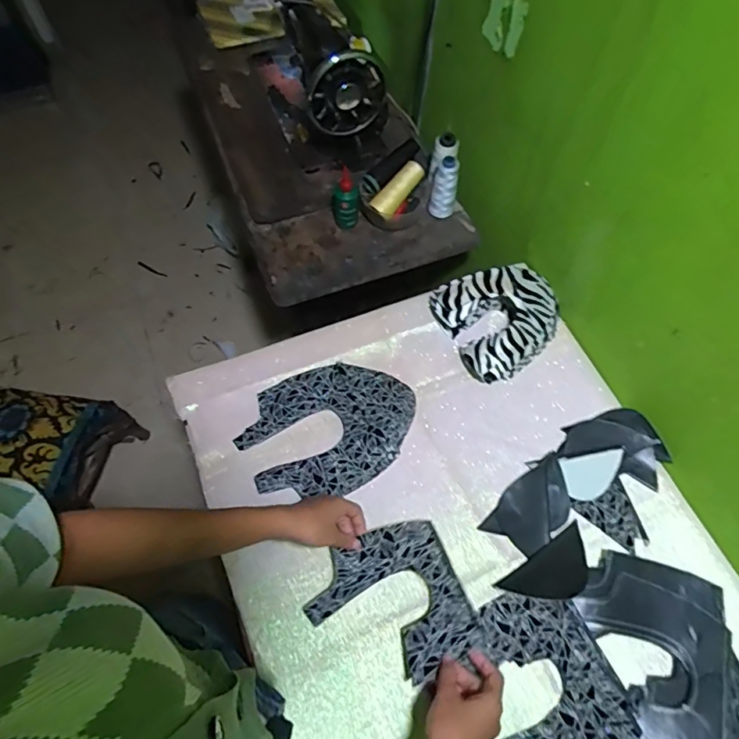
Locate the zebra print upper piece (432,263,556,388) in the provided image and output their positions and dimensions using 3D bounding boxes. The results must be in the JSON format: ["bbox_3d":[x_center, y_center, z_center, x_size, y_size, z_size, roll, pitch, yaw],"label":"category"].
[{"bbox_3d":[0.207,-0.086,0.793,0.181,0.076,0.173,-24,65,-13],"label":"zebra print upper piece"}]

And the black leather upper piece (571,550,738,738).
[{"bbox_3d":[0.342,0.328,0.587,0.152,0.035,0.220,-10,63,-6],"label":"black leather upper piece"}]

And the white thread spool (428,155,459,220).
[{"bbox_3d":[0.131,-0.316,0.889,0.045,0.101,0.043,0,62,-1],"label":"white thread spool"}]

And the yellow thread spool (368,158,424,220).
[{"bbox_3d":[0.049,-0.313,0.893,0.038,0.034,0.115,40,84,18],"label":"yellow thread spool"}]

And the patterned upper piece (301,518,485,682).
[{"bbox_3d":[0.023,0.278,0.606,0.175,0.032,0.160,-21,65,-12],"label":"patterned upper piece"}]

